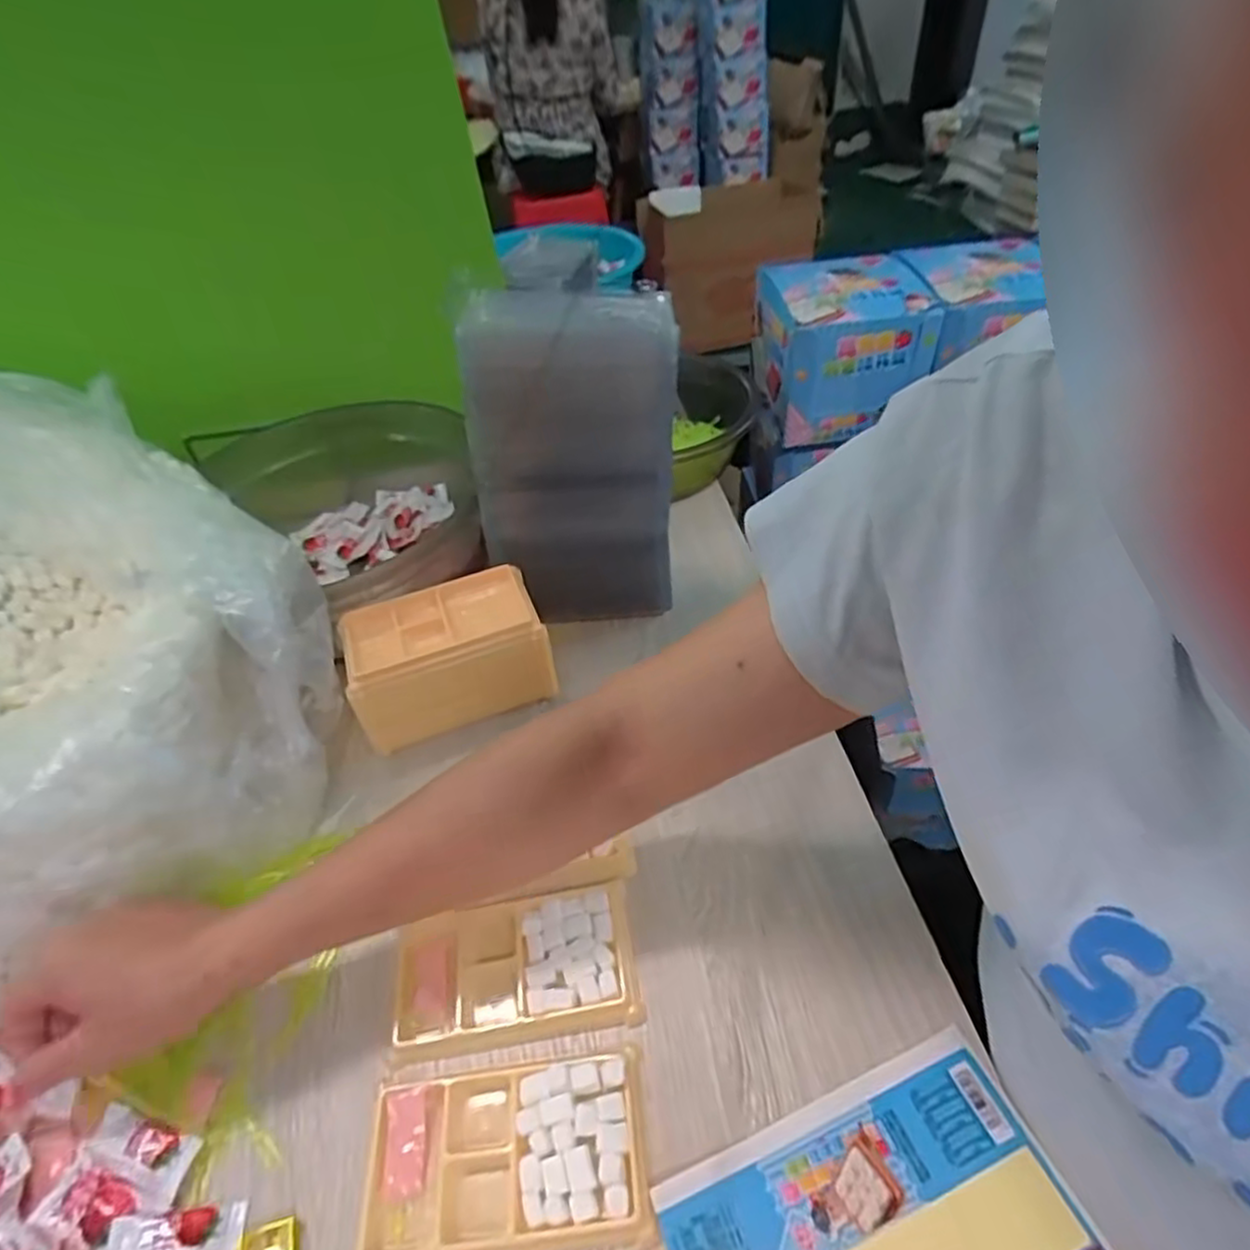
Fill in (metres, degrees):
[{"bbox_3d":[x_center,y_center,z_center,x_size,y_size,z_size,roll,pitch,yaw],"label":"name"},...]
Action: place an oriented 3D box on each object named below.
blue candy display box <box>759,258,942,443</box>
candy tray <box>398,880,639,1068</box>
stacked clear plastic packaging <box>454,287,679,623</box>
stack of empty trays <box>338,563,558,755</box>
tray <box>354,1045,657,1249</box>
[{"bbox_3d":[0.227,-0.297,0.761,0.156,0.129,0.153,-5,44,1],"label":"blue candy display box"},{"bbox_3d":[-0.061,0.191,0.397,0.130,0.012,0.075,-10,44,-4],"label":"candy tray"},{"bbox_3d":[-0.033,-0.121,0.539,0.143,0.231,0.099,-5,44,1],"label":"stacked clear plastic packaging"},{"bbox_3d":[-0.130,0.023,0.529,0.140,0.075,0.086,-16,45,-10],"label":"stack of empty trays"},{"bbox_3d":[-0.056,0.248,0.336,0.132,0.011,0.077,-8,44,-2],"label":"tray"}]

